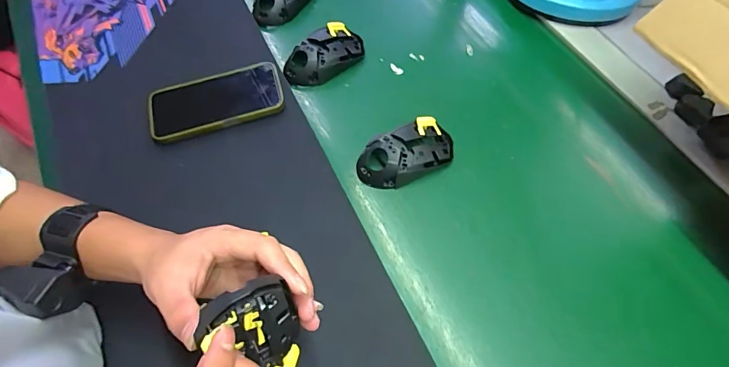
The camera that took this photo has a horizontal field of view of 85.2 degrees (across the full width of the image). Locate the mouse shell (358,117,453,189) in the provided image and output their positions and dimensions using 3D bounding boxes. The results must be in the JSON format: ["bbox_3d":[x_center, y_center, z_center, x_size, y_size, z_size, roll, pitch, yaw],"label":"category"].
[{"bbox_3d":[0.048,-0.035,0.464,0.114,0.029,0.059,-23,64,-10],"label":"mouse shell"}]

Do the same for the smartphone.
[{"bbox_3d":[-0.188,-0.104,0.499,0.164,0.008,0.078,-16,69,-2],"label":"smartphone"}]

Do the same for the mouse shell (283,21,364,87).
[{"bbox_3d":[-0.055,-0.173,0.538,0.113,0.036,0.064,-33,66,-15],"label":"mouse shell"}]

